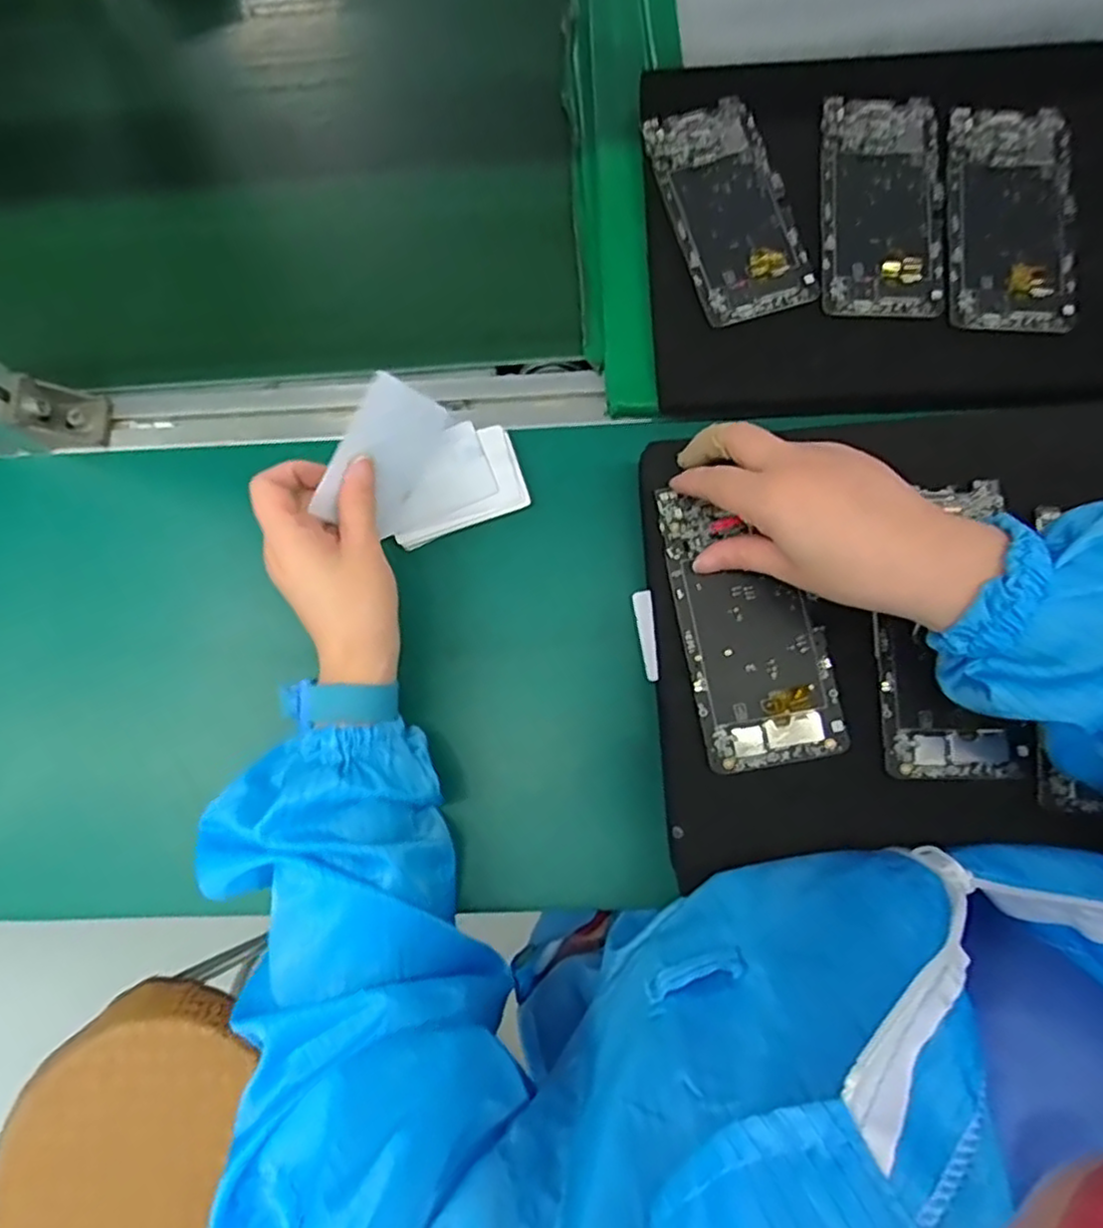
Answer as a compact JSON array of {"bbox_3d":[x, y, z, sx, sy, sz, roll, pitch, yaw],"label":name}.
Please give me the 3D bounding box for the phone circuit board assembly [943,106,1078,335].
[{"bbox_3d":[0.294,-0.258,0.448,0.078,0.013,0.170,10,78,5],"label":"phone circuit board assembly"}]

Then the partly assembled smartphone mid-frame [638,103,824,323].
[{"bbox_3d":[0.117,-0.266,0.456,0.075,0.014,0.159,-17,77,-1],"label":"partly assembled smartphone mid-frame"}]

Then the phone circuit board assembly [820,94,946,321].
[{"bbox_3d":[0.216,-0.266,0.453,0.074,0.015,0.164,4,78,4],"label":"phone circuit board assembly"}]

